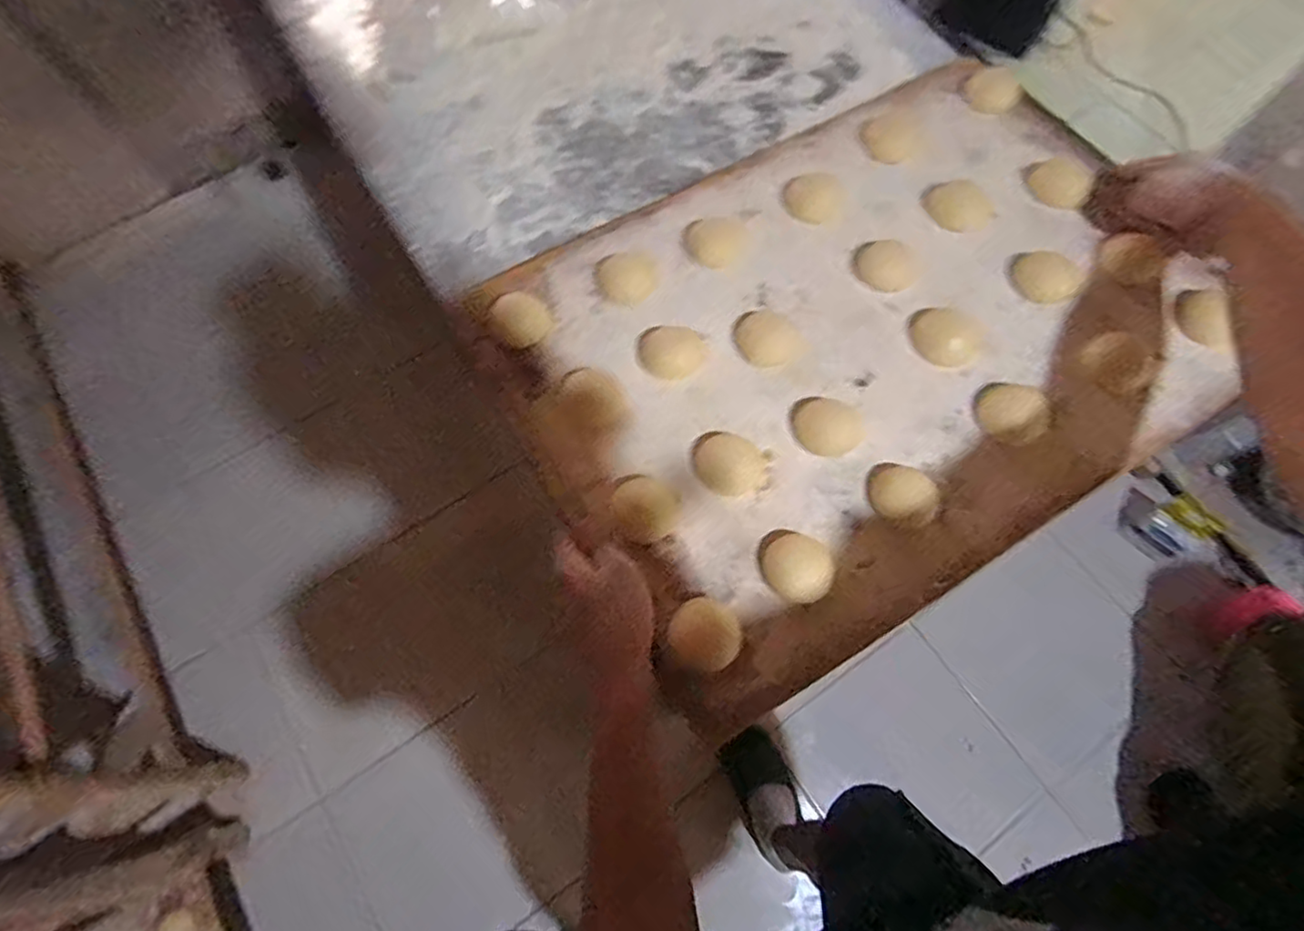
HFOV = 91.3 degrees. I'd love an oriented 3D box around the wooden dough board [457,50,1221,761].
[{"bbox_3d":[0.183,-0.119,0.543,0.570,0.027,0.412,-29,73,-11],"label":"wooden dough board"}]

